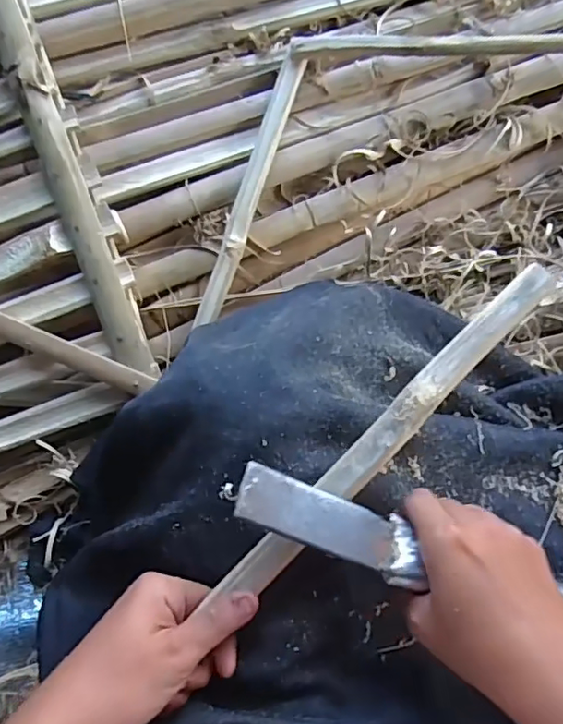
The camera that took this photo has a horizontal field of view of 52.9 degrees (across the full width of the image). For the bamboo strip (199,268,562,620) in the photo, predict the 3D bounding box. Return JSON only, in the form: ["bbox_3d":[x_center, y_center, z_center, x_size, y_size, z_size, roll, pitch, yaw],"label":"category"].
[{"bbox_3d":[0.062,0.046,0.343,0.023,0.008,0.279,44,89,11],"label":"bamboo strip"}]

